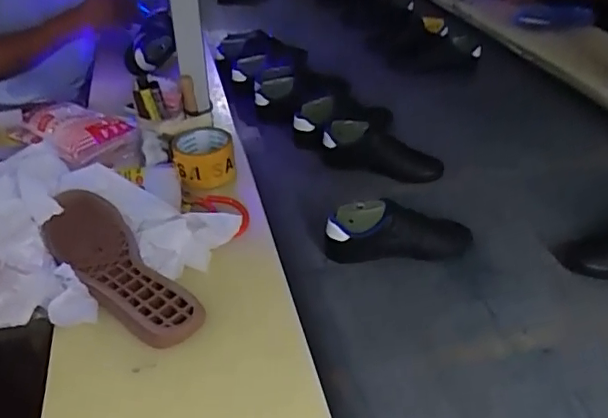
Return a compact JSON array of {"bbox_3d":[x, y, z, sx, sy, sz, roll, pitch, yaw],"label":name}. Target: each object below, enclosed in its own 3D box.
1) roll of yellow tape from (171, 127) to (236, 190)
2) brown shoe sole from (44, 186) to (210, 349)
[{"bbox_3d":[-0.152,-0.078,0.849,0.090,0.050,0.097,-7,36,-10],"label":"roll of yellow tape"},{"bbox_3d":[-0.226,0.064,0.663,0.096,0.049,0.277,-26,44,-32],"label":"brown shoe sole"}]

